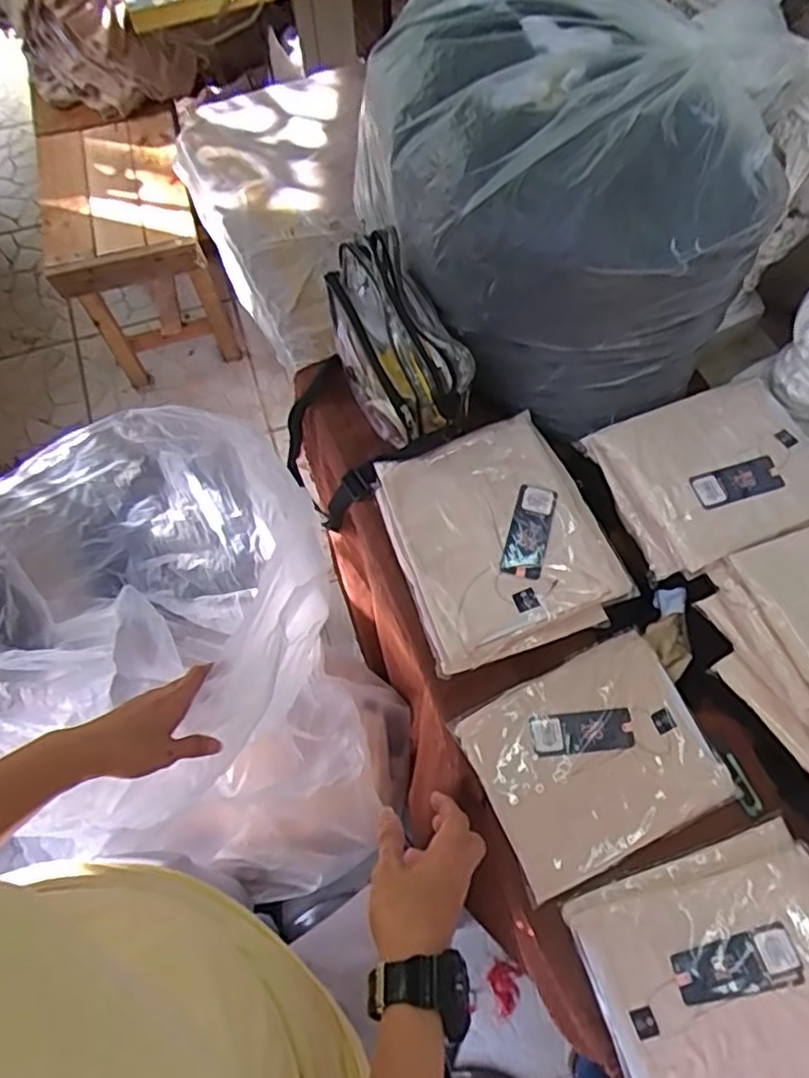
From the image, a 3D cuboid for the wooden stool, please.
[{"bbox_3d":[-0.619,-0.659,1.547,0.316,0.436,0.436,-13,70,-5],"label":"wooden stool"}]

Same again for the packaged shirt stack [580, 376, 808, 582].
[{"bbox_3d":[0.395,-0.088,0.831,0.265,0.046,0.209,-20,71,-7],"label":"packaged shirt stack"}]

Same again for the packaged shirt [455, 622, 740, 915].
[{"bbox_3d":[0.216,0.250,0.765,0.258,0.028,0.212,-25,71,-9],"label":"packaged shirt"}]

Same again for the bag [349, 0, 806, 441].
[{"bbox_3d":[0.201,-0.432,0.820,0.419,0.312,0.502,-22,71,-8],"label":"bag"}]

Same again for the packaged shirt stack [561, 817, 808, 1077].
[{"bbox_3d":[0.330,0.446,0.676,0.262,0.063,0.221,-18,70,-6],"label":"packaged shirt stack"}]

